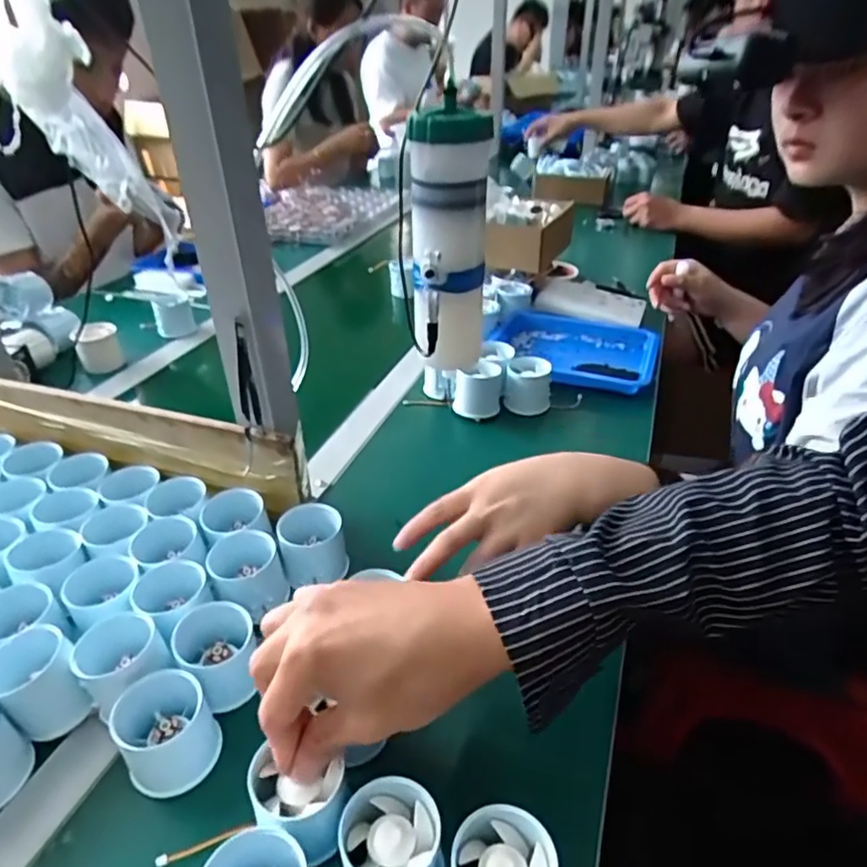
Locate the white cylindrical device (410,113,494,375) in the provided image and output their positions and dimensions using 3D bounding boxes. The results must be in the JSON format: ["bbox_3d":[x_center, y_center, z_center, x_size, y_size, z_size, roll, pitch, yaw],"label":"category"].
[{"bbox_3d":[0.012,-0.139,0.447,0.056,0.169,0.058,-2,34,-1],"label":"white cylindrical device"}]

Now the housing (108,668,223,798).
[{"bbox_3d":[-0.165,0.183,0.374,0.053,0.056,0.055,-1,34,1],"label":"housing"}]

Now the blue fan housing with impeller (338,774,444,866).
[{"bbox_3d":[-0.021,0.218,0.319,0.050,0.042,0.050,-1,34,1],"label":"blue fan housing with impeller"}]

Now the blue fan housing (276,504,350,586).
[{"bbox_3d":[-0.100,0.093,0.505,0.052,0.052,0.055,-11,35,-15],"label":"blue fan housing"}]

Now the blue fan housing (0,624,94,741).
[{"bbox_3d":[-0.259,0.165,0.397,0.052,0.049,0.049,-1,34,1],"label":"blue fan housing"}]

